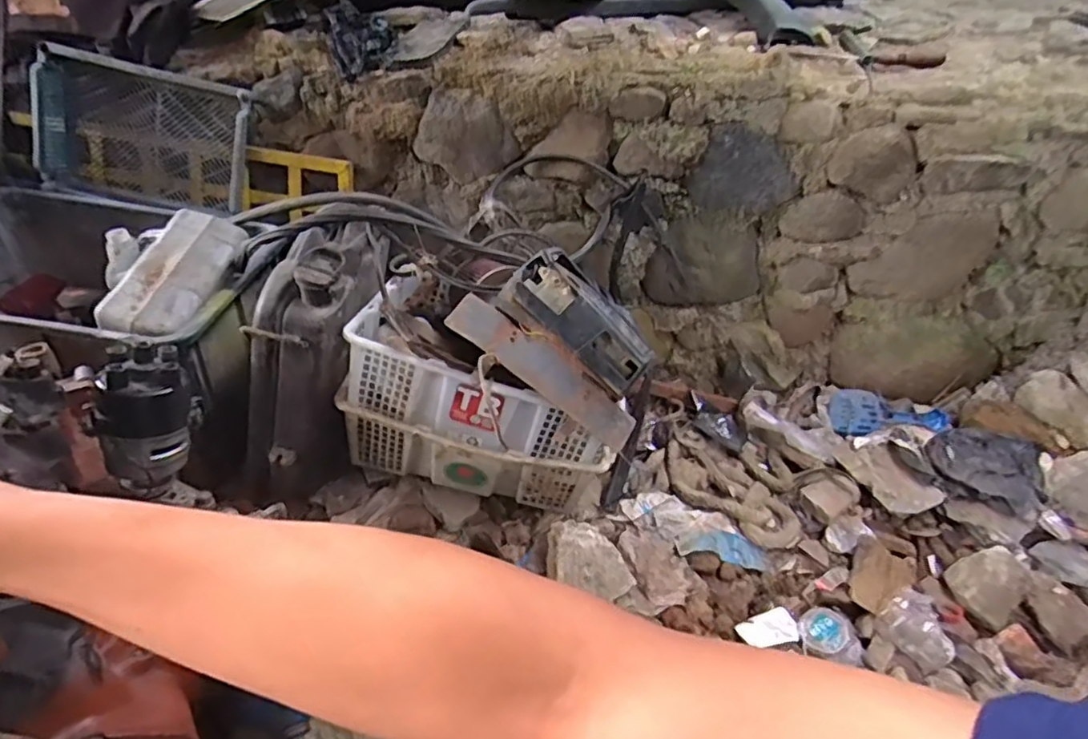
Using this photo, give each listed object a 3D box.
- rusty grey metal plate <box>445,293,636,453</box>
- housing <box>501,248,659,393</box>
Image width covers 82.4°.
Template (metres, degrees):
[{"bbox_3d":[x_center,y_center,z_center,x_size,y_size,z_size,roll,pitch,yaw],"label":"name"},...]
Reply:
[{"bbox_3d":[0.004,0.002,0.998,0.344,0.014,0.081,37,57,-10],"label":"rusty grey metal plate"},{"bbox_3d":[0.058,-0.077,1.035,0.268,0.126,0.090,43,3,5],"label":"housing"}]

